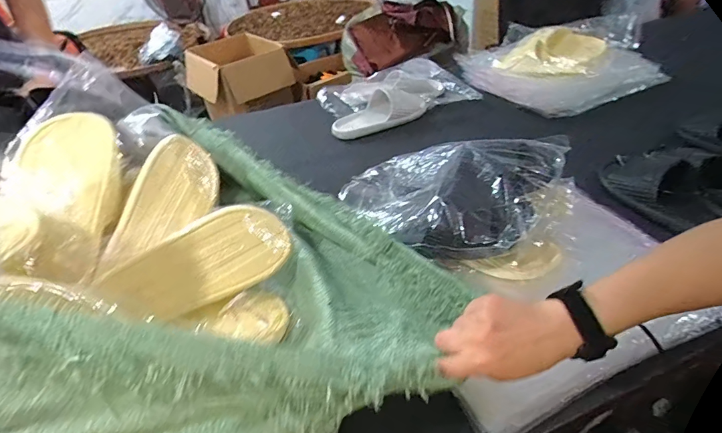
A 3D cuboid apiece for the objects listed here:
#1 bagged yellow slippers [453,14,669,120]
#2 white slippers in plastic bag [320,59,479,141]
[{"bbox_3d":[0.494,-0.418,1.042,0.392,0.133,0.401,-20,42,-15],"label":"bagged yellow slippers"},{"bbox_3d":[0.094,-0.324,1.042,0.391,0.072,0.255,-10,40,-3],"label":"white slippers in plastic bag"}]

